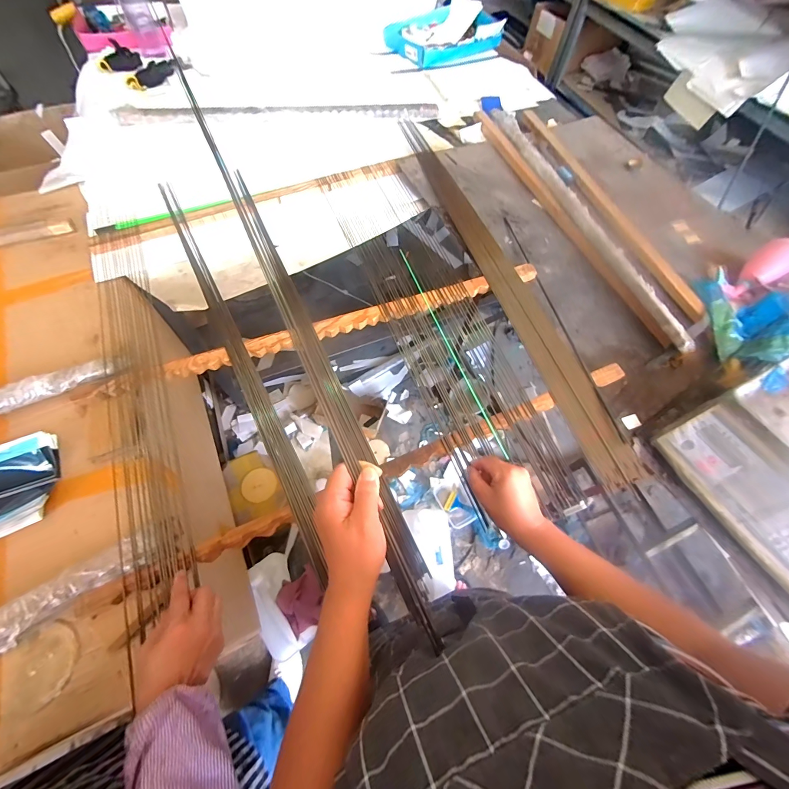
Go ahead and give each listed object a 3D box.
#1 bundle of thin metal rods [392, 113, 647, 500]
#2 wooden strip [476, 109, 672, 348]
[{"bbox_3d":[0.239,-0.334,0.834,0.101,0.043,1.135,-14,65,-11],"label":"bundle of thin metal rods"},{"bbox_3d":[0.451,-0.507,0.945,0.049,0.062,0.939,-17,65,-12],"label":"wooden strip"}]

